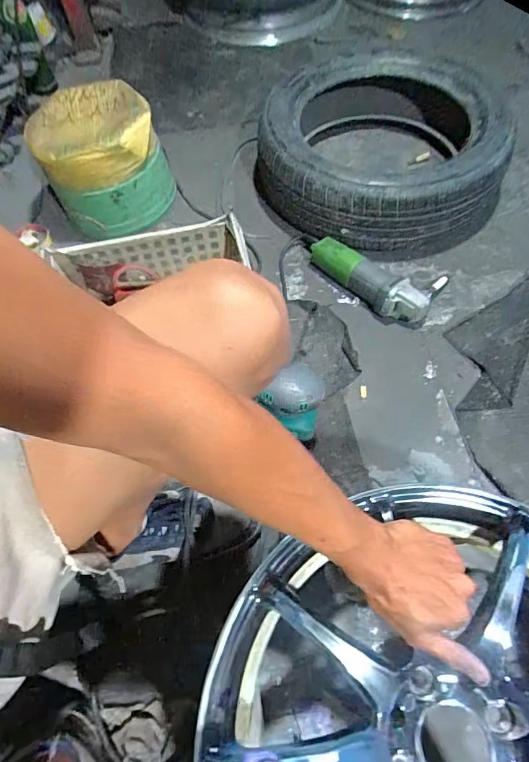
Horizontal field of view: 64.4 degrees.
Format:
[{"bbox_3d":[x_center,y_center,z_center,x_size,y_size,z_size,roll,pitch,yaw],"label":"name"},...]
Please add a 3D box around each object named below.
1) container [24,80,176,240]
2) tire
[{"bbox_3d":[-0.337,-0.468,0.880,0.239,0.179,0.226,-22,61,-8],"label":"container"},{"bbox_3d":[0.226,-0.518,0.889,0.477,0.177,0.502,0,60,4],"label":"tire"}]

